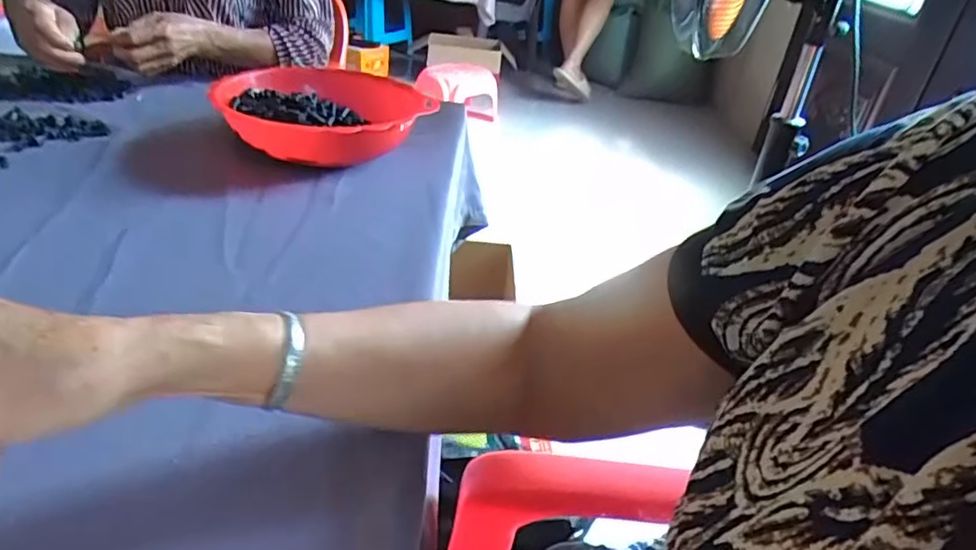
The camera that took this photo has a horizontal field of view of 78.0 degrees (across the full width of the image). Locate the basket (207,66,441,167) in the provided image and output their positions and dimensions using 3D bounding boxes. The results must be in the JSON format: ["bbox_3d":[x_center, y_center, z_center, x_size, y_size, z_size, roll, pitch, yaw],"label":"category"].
[{"bbox_3d":[-0.185,-0.187,0.724,0.246,0.062,0.211,-15,39,-31],"label":"basket"}]

